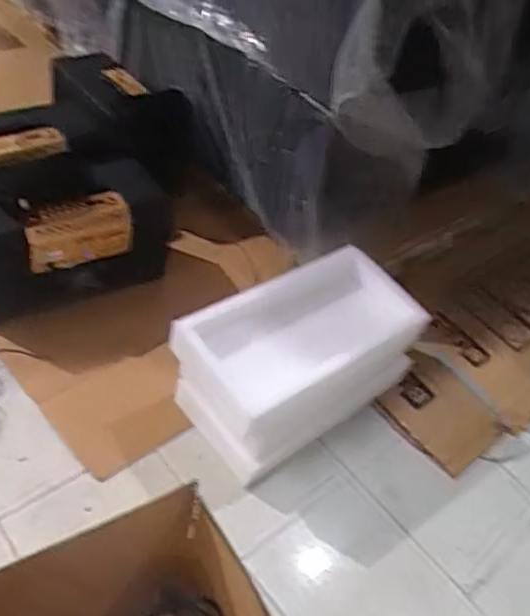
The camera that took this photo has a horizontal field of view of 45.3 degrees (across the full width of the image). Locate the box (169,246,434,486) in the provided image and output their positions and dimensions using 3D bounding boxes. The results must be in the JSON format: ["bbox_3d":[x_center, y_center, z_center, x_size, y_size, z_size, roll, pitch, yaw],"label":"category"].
[{"bbox_3d":[0.099,0.124,1.686,0.613,0.356,0.358,-25,58,-34],"label":"box"}]

